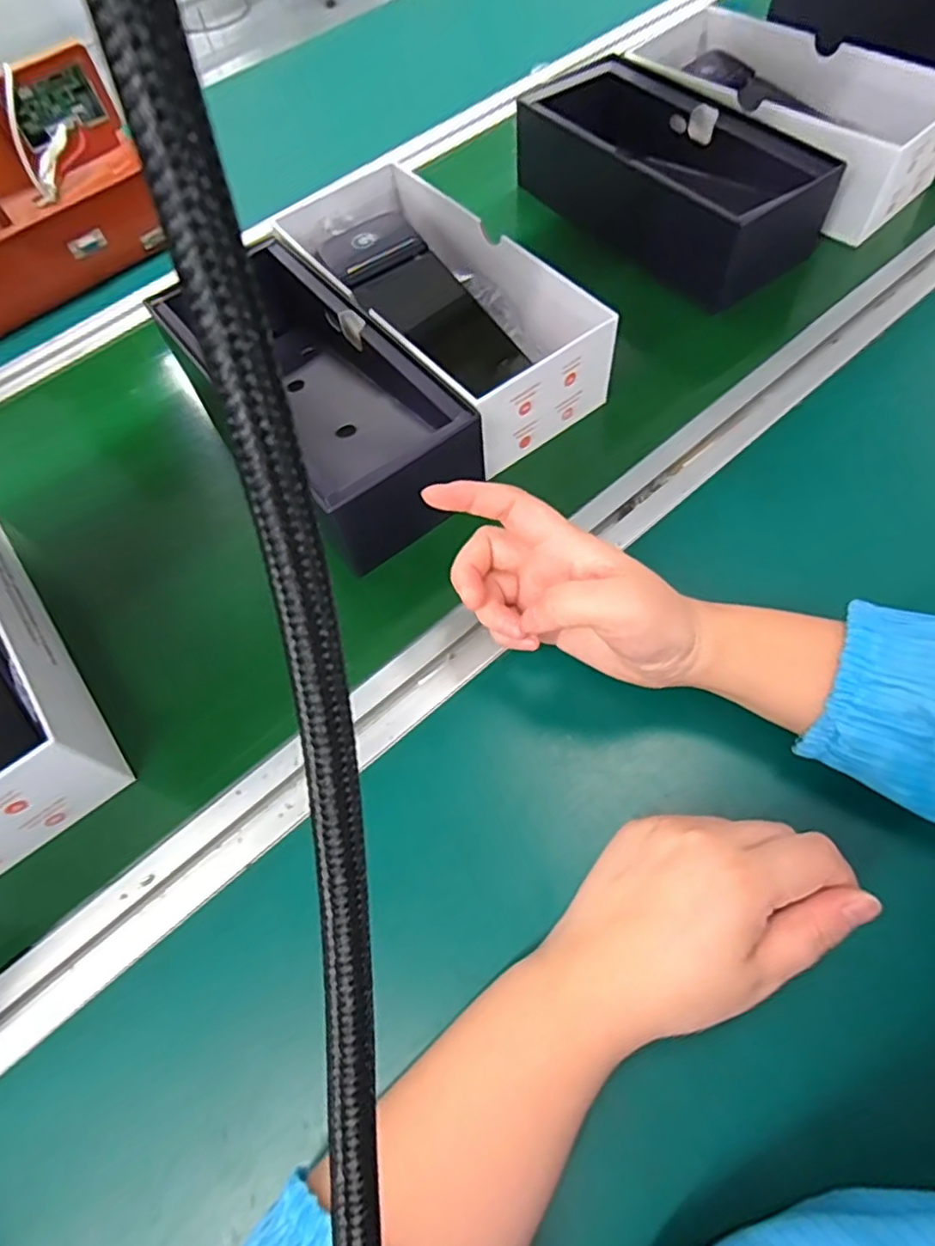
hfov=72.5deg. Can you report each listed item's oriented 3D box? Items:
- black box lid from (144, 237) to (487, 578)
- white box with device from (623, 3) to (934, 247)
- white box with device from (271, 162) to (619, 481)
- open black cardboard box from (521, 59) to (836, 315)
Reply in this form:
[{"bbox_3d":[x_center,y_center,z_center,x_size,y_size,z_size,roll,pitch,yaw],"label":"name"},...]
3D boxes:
[{"bbox_3d":[-0.103,-0.166,0.445,0.098,0.064,0.268,-37,70,-14],"label":"black box lid"},{"bbox_3d":[0.259,-0.455,0.556,0.144,0.080,0.298,-42,71,-15],"label":"white box with device"},{"bbox_3d":[-0.029,-0.239,0.473,0.128,0.063,0.272,-35,69,-13],"label":"white box with device"},{"bbox_3d":[0.165,-0.380,0.541,0.113,0.076,0.259,-34,69,-13],"label":"open black cardboard box"}]

